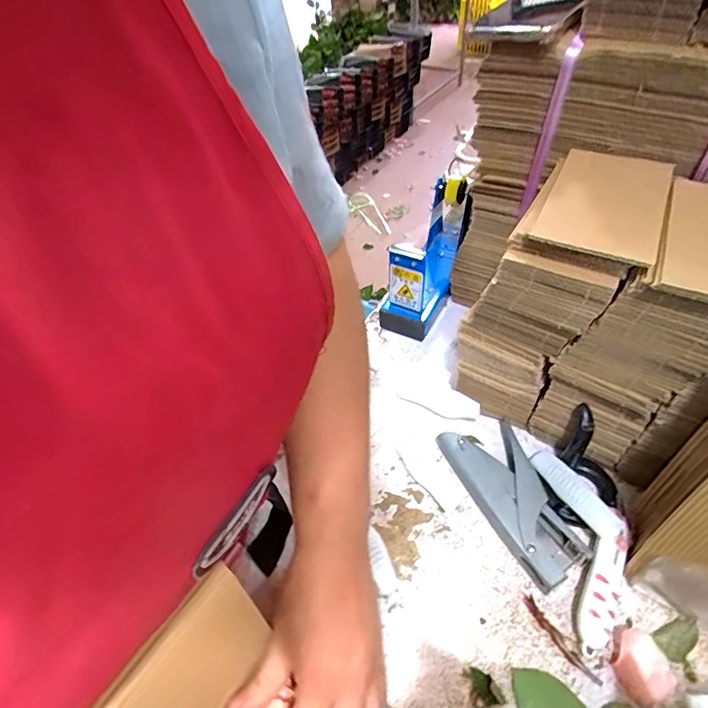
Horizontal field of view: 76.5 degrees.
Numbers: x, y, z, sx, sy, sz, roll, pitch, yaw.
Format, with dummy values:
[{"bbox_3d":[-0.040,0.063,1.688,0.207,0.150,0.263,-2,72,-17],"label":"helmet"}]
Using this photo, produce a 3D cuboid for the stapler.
[{"bbox_3d":[0.147,0.125,0.408,0.068,0.025,0.149,-23,50,-13],"label":"stapler"}]

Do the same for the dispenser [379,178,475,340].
[{"bbox_3d":[0.101,-0.129,0.570,0.062,0.129,0.184,19,53,22],"label":"dispenser"}]

